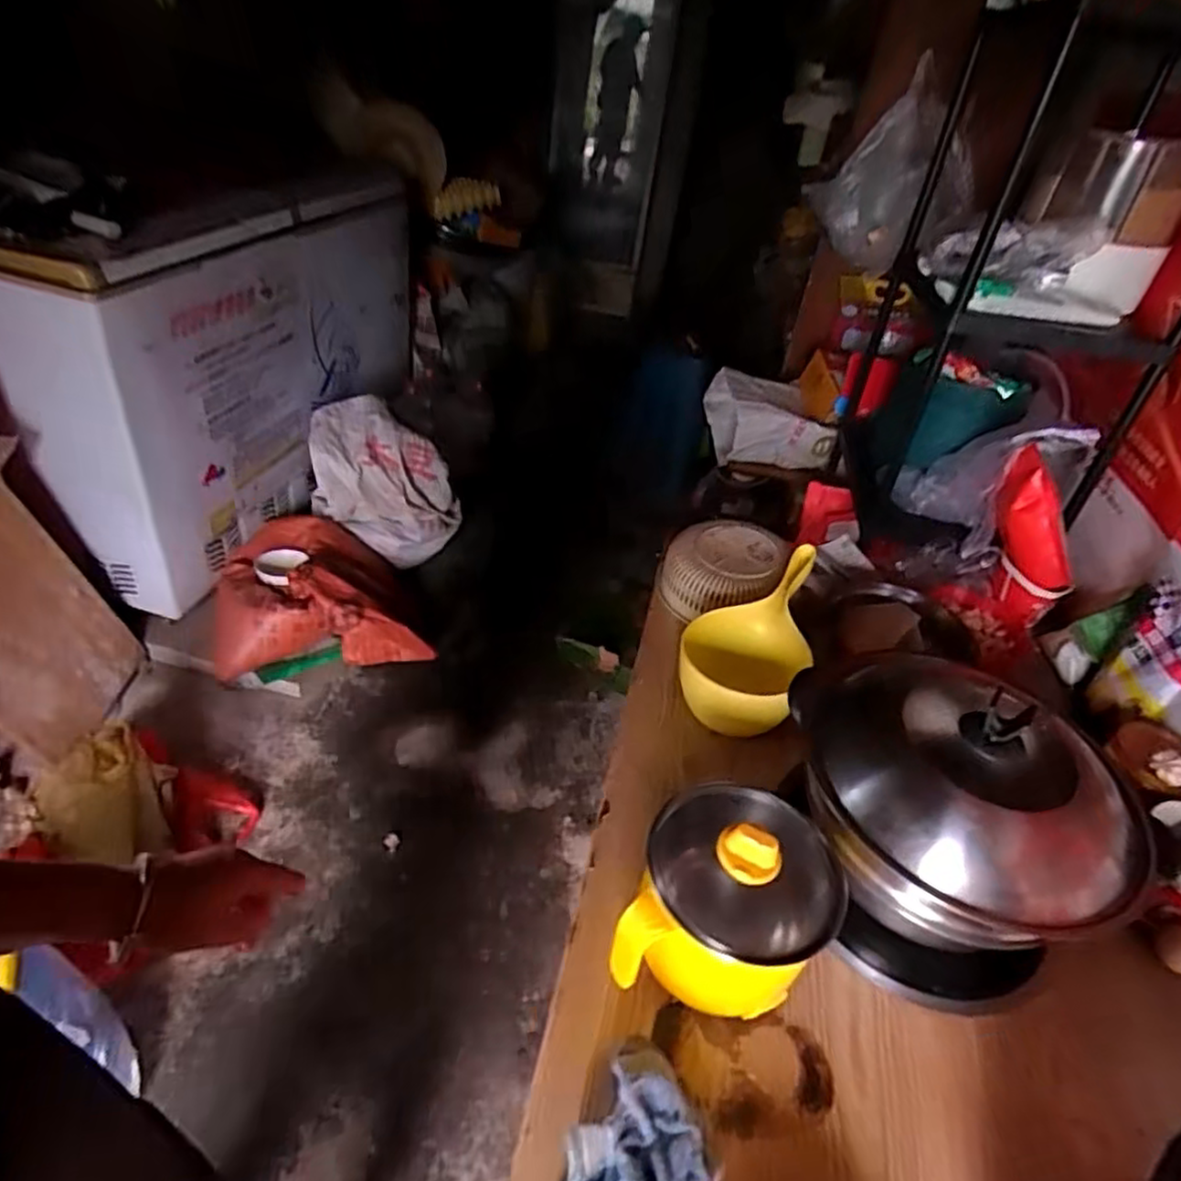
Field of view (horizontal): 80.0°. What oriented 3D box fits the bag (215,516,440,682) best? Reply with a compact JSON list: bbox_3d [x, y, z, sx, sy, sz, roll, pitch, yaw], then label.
[{"bbox_3d":[-0.694,0.004,1.806,0.463,0.227,0.359,-5,40,-17],"label":"bag"}]

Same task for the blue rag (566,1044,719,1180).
[{"bbox_3d":[0.032,0.437,0.536,0.106,0.051,0.144,34,44,28],"label":"blue rag"}]

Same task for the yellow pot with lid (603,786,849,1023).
[{"bbox_3d":[0.127,0.283,0.646,0.162,0.180,0.177,6,38,-5],"label":"yellow pot with lid"}]

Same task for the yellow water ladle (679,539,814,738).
[{"bbox_3d":[0.218,0.064,0.972,0.157,0.122,0.281,19,39,12],"label":"yellow water ladle"}]

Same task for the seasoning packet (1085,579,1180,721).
[{"bbox_3d":[0.730,0.095,0.924,0.019,0.179,0.122,16,34,-10],"label":"seasoning packet"}]

